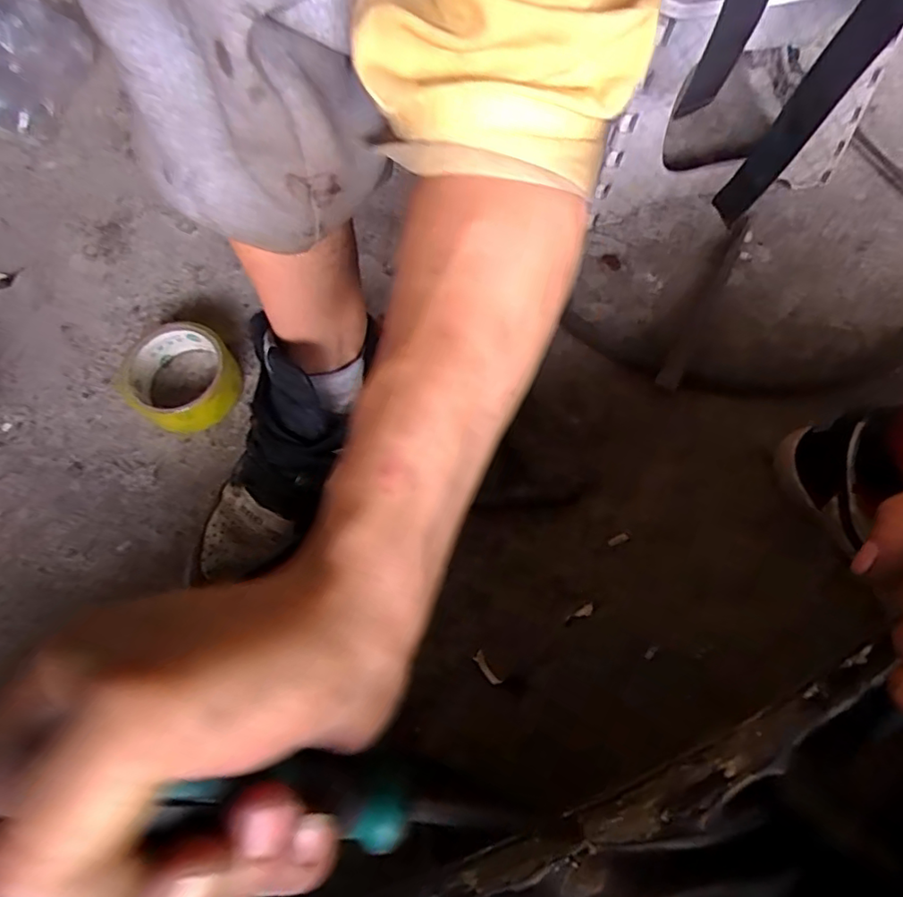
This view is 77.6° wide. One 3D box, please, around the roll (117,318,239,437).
[{"bbox_3d":[-0.252,-0.066,0.523,0.095,0.046,0.096,0,69,-1],"label":"roll"}]

